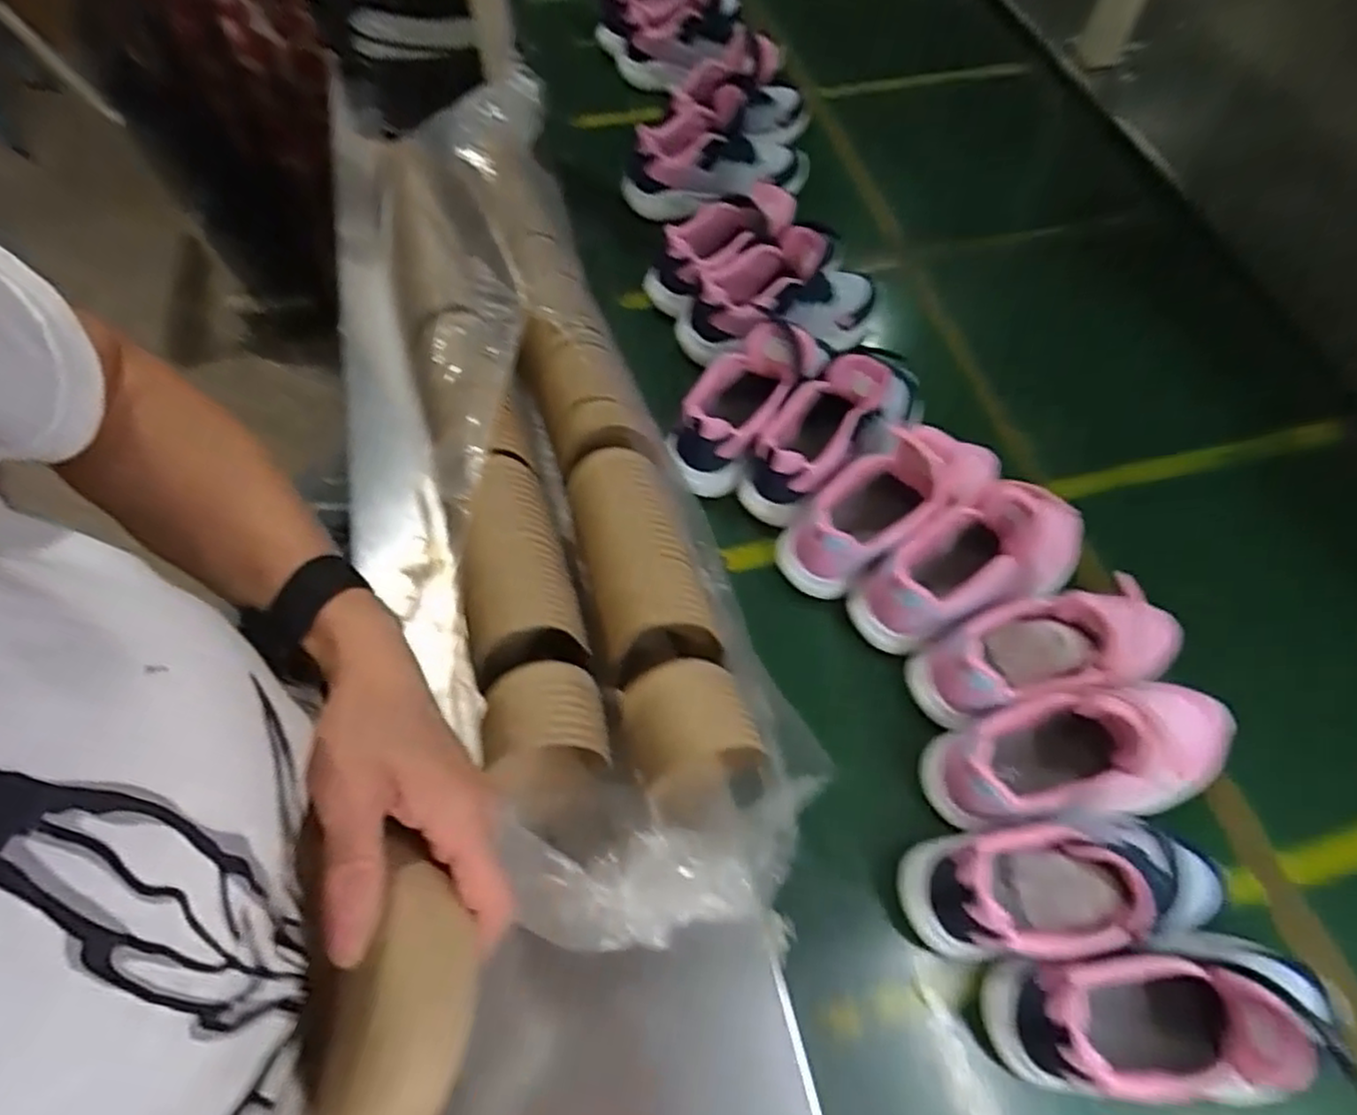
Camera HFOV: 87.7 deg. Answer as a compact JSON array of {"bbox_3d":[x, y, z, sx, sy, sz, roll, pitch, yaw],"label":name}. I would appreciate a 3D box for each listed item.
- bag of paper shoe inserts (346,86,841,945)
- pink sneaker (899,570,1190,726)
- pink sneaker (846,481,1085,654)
[{"bbox_3d":[-0.094,-0.072,0.540,0.173,0.145,0.692,-16,74,-9],"label":"bag of paper shoe inserts"},{"bbox_3d":[0.306,0.075,0.567,0.225,0.118,0.075,-9,61,-6],"label":"pink sneaker"},{"bbox_3d":[0.247,0.006,0.588,0.209,0.099,0.086,-28,63,1],"label":"pink sneaker"}]

